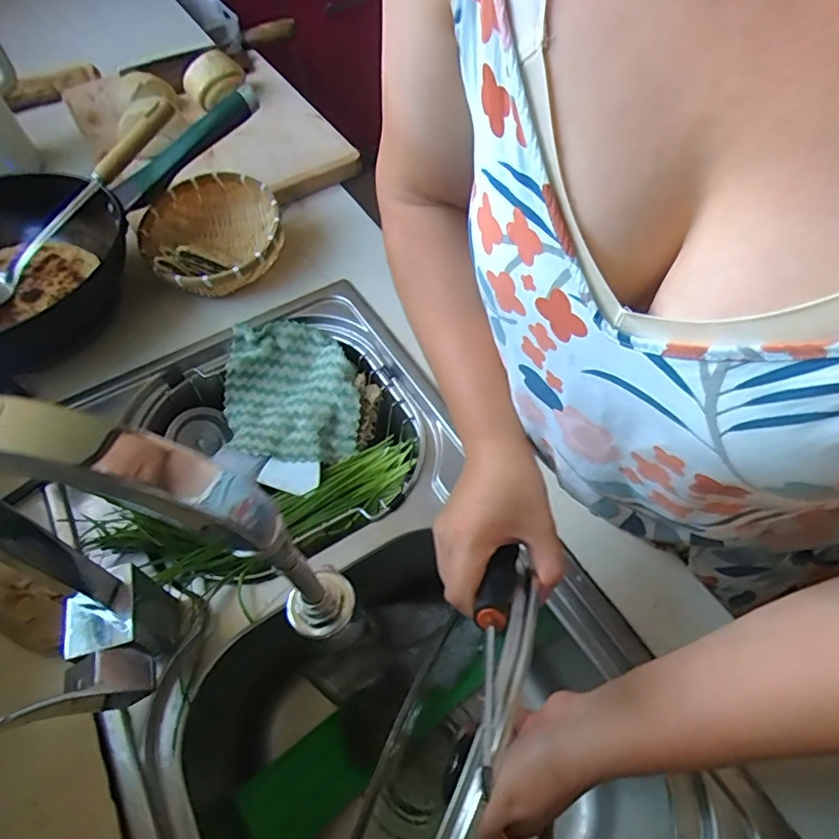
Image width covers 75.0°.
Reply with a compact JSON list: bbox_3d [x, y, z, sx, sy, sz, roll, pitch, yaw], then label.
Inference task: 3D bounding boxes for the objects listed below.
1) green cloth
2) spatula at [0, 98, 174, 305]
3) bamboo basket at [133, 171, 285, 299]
[{"bbox_3d":[-0.151,-0.035,0.650,0.157,0.031,0.162,5,76,2],"label":"green cloth"},{"bbox_3d":[-0.415,-0.249,0.635,0.060,0.063,0.367,31,76,21],"label":"spatula"},{"bbox_3d":[-0.254,-0.225,0.694,0.170,0.076,0.171,-27,59,-14],"label":"bamboo basket"}]

